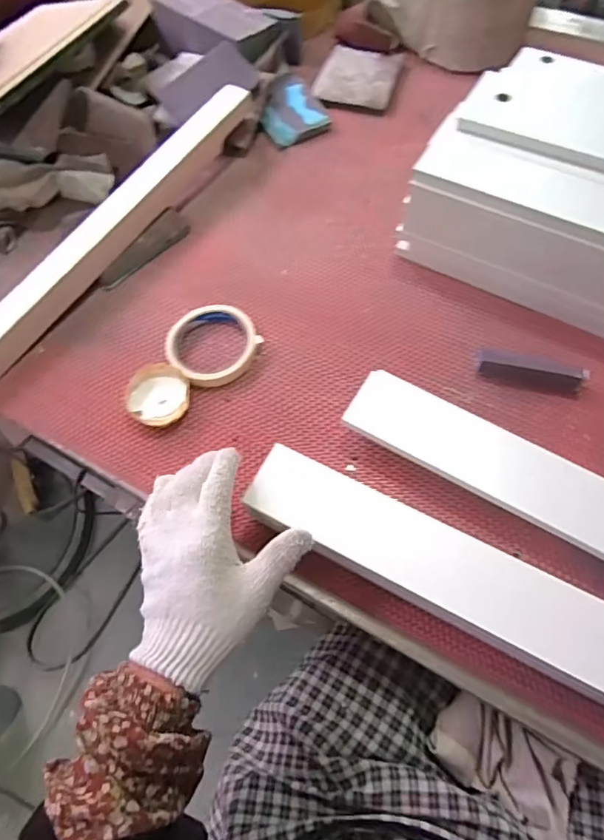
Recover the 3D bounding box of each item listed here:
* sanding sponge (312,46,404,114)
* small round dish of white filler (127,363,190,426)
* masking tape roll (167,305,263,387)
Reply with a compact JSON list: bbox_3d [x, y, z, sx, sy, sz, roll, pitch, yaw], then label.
[{"bbox_3d":[0.081,-0.488,0.723,0.107,0.018,0.122,12,65,9],"label":"sanding sponge"},{"bbox_3d":[-0.144,-0.024,0.519,0.061,0.019,0.066,-1,64,3],"label":"small round dish of white filler"},{"bbox_3d":[-0.094,-0.080,0.539,0.091,0.022,0.091,-1,64,3],"label":"masking tape roll"}]

